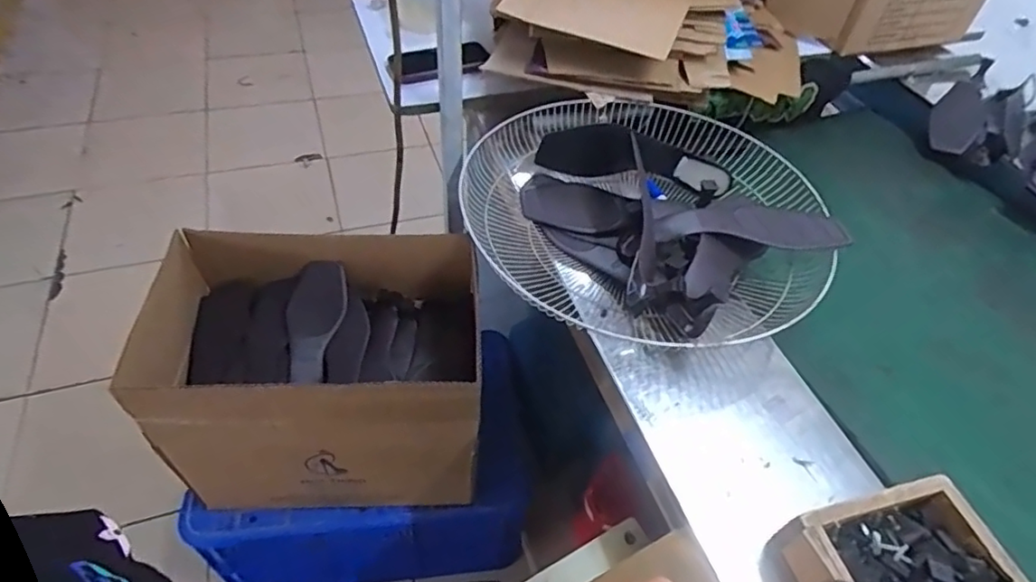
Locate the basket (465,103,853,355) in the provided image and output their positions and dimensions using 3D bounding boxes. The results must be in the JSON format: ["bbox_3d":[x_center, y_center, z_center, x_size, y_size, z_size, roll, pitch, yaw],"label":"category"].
[{"bbox_3d":[0.152,-0.116,0.743,0.418,0.078,0.396,3,49,-3],"label":"basket"}]

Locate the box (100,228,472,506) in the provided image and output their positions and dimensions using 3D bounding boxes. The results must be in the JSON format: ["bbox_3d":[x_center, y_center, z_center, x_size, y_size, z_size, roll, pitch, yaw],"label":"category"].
[{"bbox_3d":[-0.296,0.131,0.938,0.442,0.333,0.291,0,49,-6],"label":"box"}]

